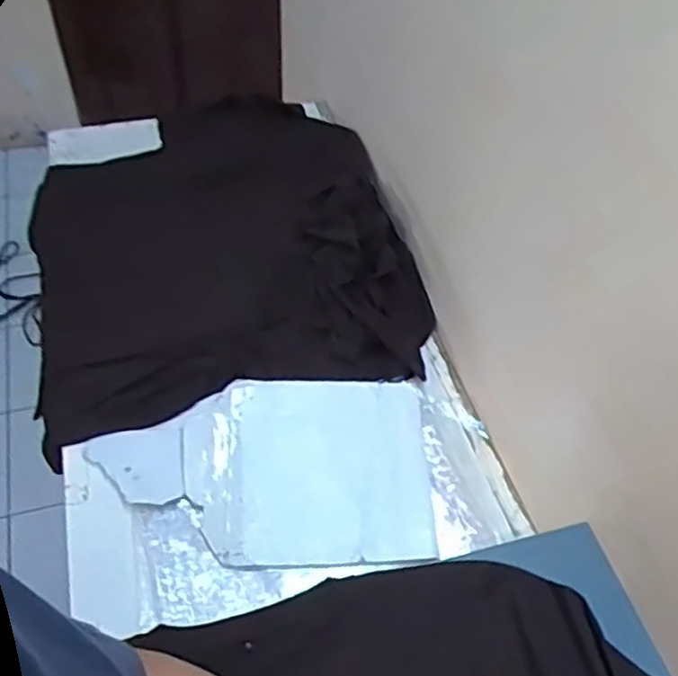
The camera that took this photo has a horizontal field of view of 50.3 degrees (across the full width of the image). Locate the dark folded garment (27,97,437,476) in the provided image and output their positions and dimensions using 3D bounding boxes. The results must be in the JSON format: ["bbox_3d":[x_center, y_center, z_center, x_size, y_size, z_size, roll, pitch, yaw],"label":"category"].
[{"bbox_3d":[-0.194,-0.147,1.184,0.595,0.119,0.647,-13,51,-8],"label":"dark folded garment"}]

